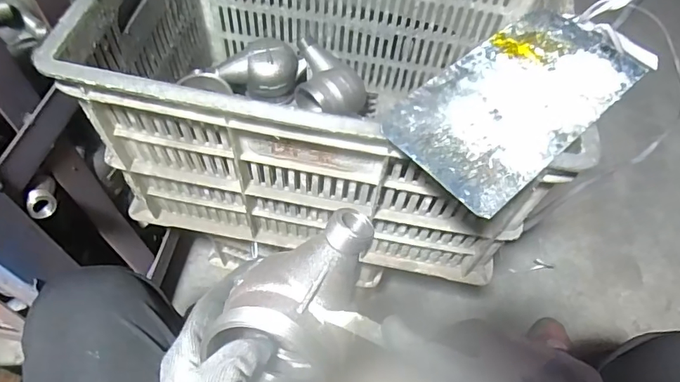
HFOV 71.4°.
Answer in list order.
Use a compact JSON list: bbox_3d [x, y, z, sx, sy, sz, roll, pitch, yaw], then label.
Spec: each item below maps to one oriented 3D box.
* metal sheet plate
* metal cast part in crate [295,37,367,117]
[{"bbox_3d":[0.156,-0.084,0.405,0.243,0.004,0.117,-38,68,-23],"label":"metal sheet plate"},{"bbox_3d":[-0.014,-0.154,0.670,0.095,0.063,0.112,-8,59,-9],"label":"metal cast part in crate"}]

